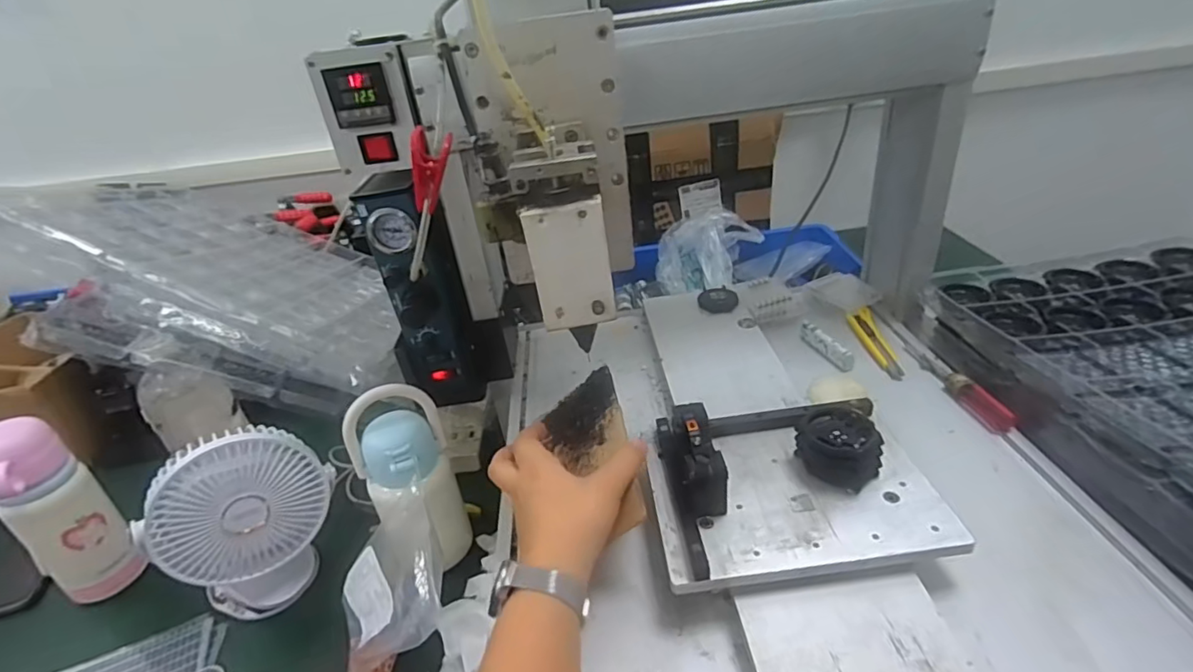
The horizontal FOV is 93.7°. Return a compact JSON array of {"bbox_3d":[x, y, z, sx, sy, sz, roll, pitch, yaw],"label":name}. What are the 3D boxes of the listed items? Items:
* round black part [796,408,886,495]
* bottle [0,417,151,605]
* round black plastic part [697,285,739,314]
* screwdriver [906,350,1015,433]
[{"bbox_3d":[0.181,0.083,0.417,0.047,0.037,0.052,-20,34,-20],"label":"round black part"},{"bbox_3d":[-0.548,0.181,0.571,0.058,0.201,0.076,16,39,32],"label":"bottle"},{"bbox_3d":[0.153,-0.047,0.701,0.048,0.015,0.044,0,33,11],"label":"round black plastic part"},{"bbox_3d":[0.344,0.041,0.534,0.018,0.017,0.132,-8,32,-1],"label":"screwdriver"}]

